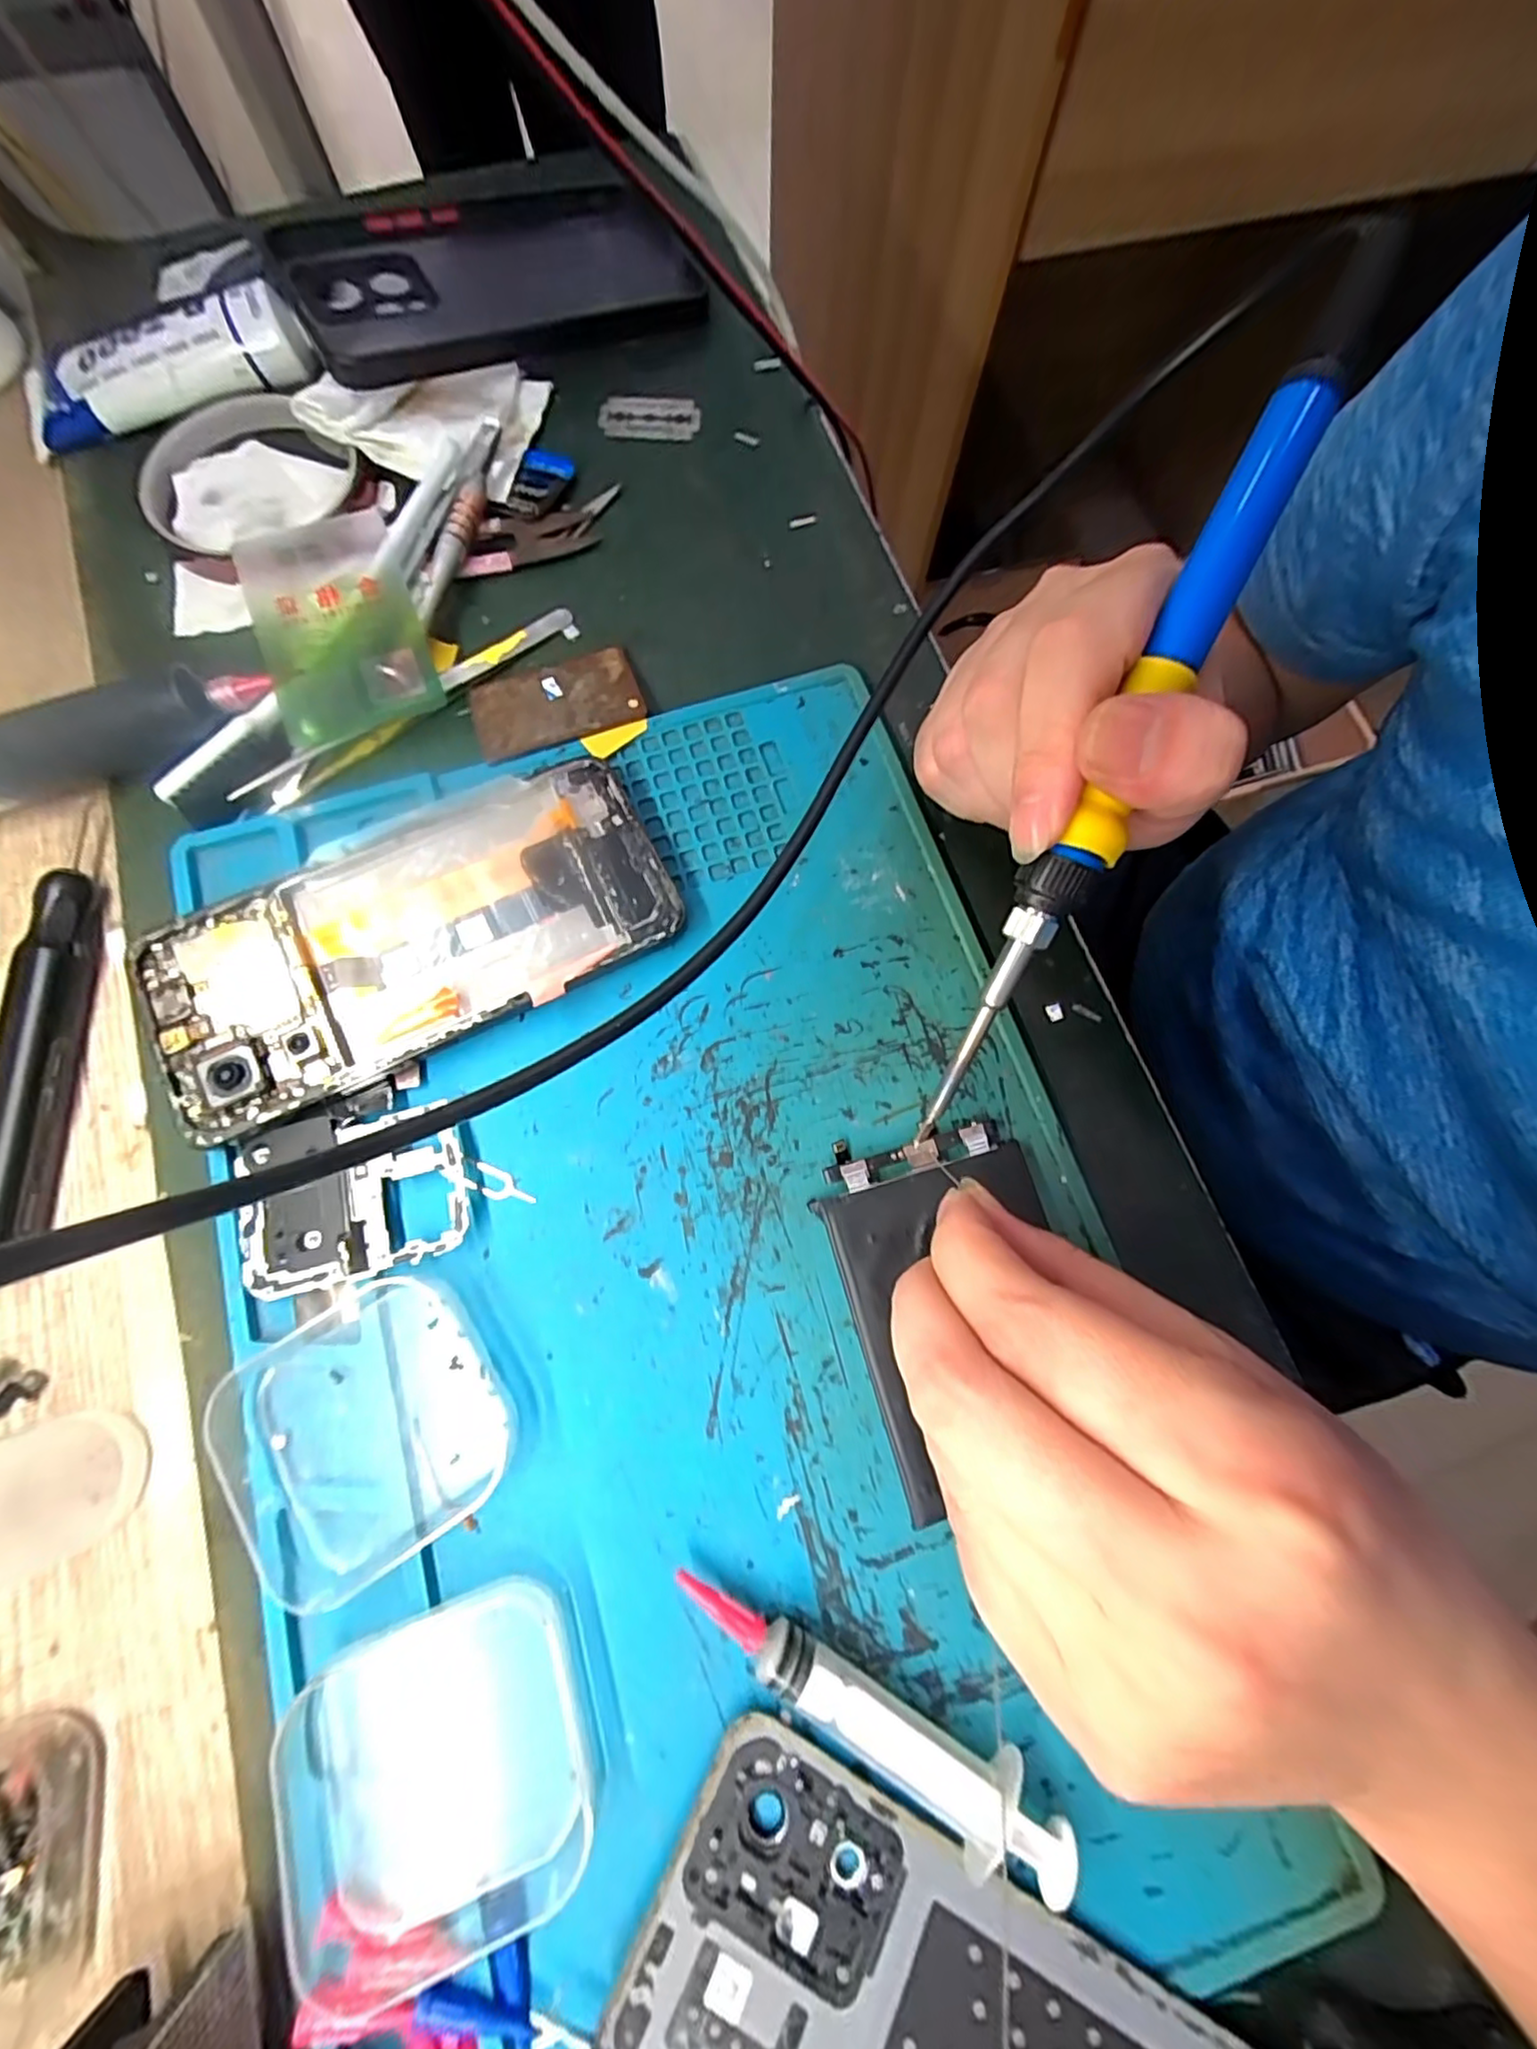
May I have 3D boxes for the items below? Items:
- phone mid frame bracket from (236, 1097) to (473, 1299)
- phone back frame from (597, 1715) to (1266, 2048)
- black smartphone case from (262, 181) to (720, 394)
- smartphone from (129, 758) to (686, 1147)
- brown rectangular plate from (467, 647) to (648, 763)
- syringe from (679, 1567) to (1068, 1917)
[{"bbox_3d":[-0.123,0.050,0.194,0.064,0.008,0.048,-15,76,-4],"label":"phone mid frame bracket"},{"bbox_3d":[0.046,0.237,0.146,0.160,0.010,0.071,26,77,6],"label":"phone back frame"},{"bbox_3d":[-0.112,-0.313,0.277,0.164,0.017,0.084,-28,78,-15],"label":"black smartphone case"},{"bbox_3d":[-0.111,-0.028,0.210,0.157,0.015,0.074,-25,77,-7],"label":"smartphone"},{"bbox_3d":[-0.078,-0.119,0.239,0.060,0.005,0.037,-20,76,-6],"label":"brown rectangular plate"},{"bbox_3d":[0.023,0.171,0.161,0.104,0.015,0.020,28,77,7],"label":"syringe"}]

